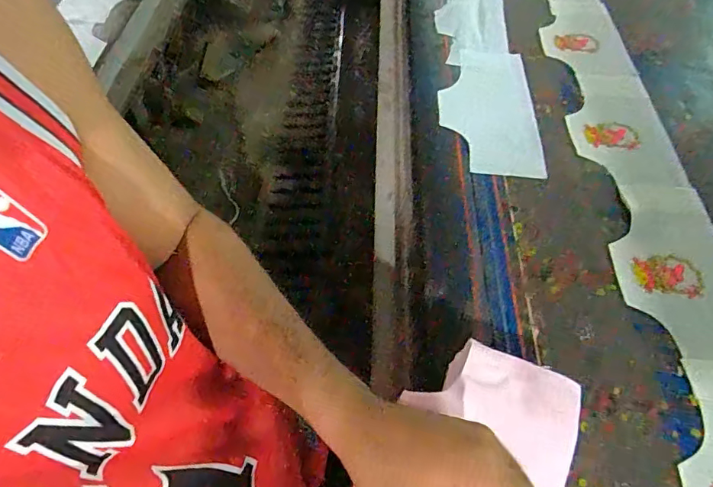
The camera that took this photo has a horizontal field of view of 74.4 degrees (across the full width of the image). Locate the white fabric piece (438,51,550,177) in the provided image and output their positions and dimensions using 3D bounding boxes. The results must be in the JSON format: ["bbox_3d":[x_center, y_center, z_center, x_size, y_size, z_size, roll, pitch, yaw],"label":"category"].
[{"bbox_3d":[0.217,-0.234,0.787,0.148,0.010,0.315,1,54,4],"label":"white fabric piece"}]

